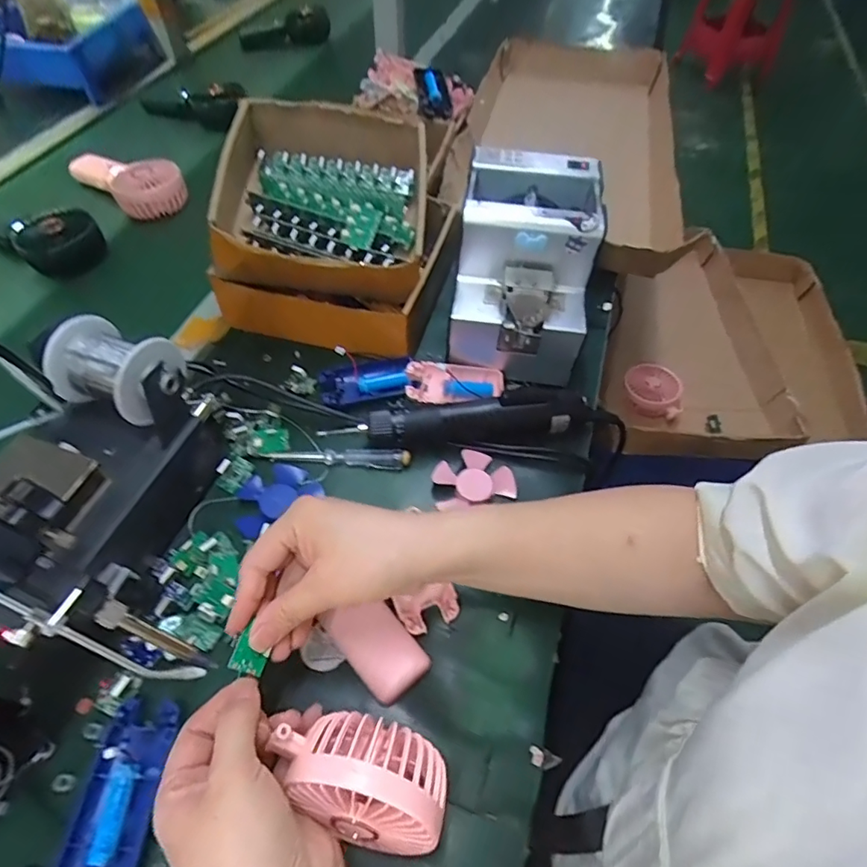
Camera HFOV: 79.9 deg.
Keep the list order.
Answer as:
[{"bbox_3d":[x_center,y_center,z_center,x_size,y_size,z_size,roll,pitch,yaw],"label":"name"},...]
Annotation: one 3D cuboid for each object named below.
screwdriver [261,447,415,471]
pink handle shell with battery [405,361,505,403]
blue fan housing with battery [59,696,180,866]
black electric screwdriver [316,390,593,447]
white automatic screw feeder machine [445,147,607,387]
[{"bbox_3d":[-0.087,0.021,0.463,0.130,0.010,0.016,2,55,-2],"label":"screwdriver"},{"bbox_3d":[0.022,-0.047,0.501,0.095,0.019,0.045,2,55,-2],"label":"pink handle shell with battery"},{"bbox_3d":[-0.190,0.221,0.322,0.042,0.012,0.095,6,55,1],"label":"blue fan housing with battery"},{"bbox_3d":[0.023,-0.013,0.475,0.239,0.049,0.049,-3,55,-6],"label":"black electric screwdriver"},{"bbox_3d":[0.086,-0.165,0.515,0.125,0.142,0.167,7,55,2],"label":"white automatic screw feeder machine"}]

